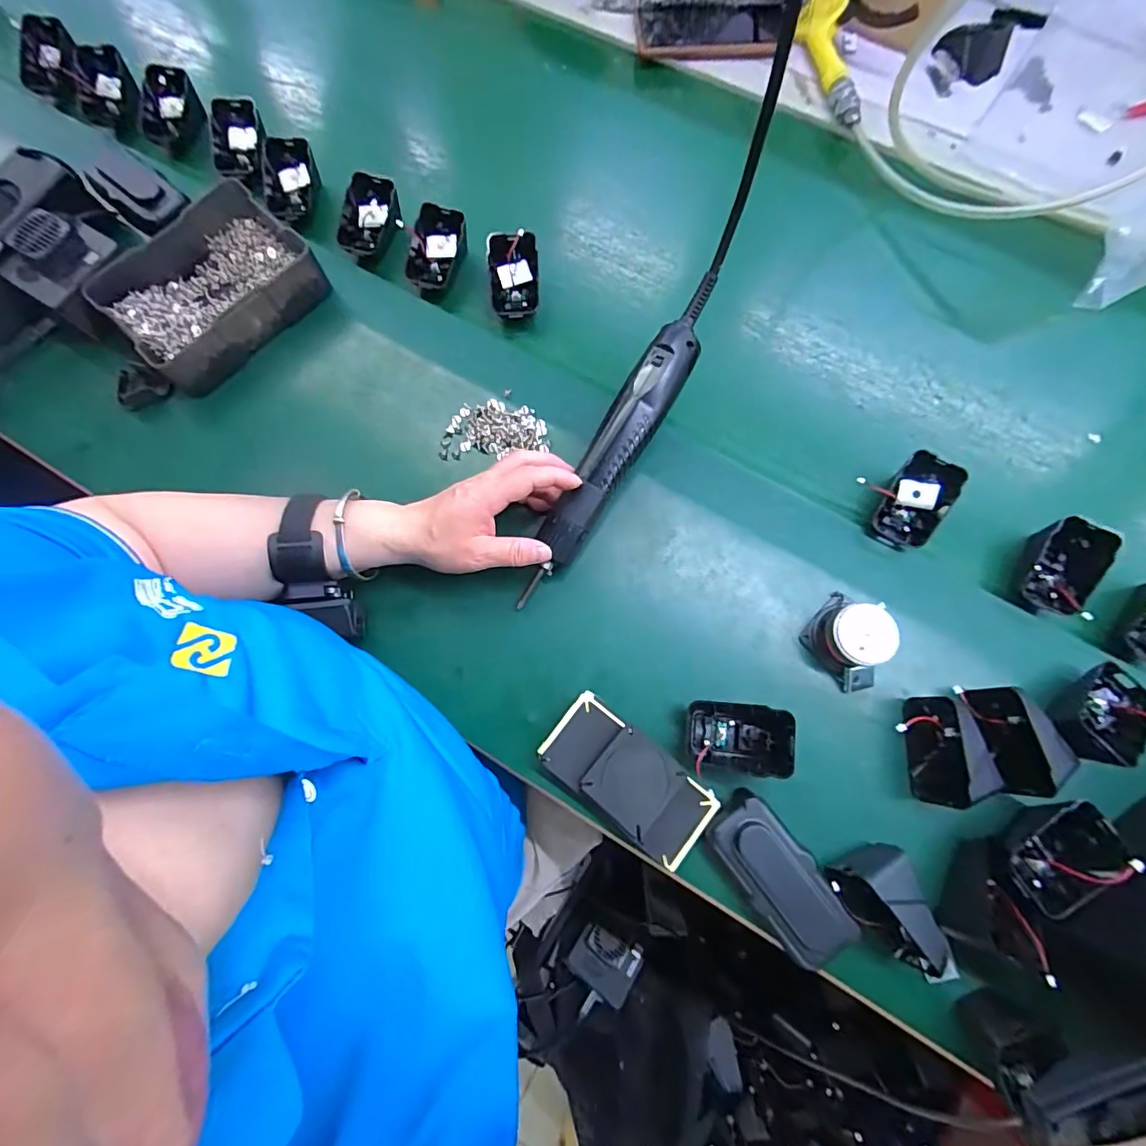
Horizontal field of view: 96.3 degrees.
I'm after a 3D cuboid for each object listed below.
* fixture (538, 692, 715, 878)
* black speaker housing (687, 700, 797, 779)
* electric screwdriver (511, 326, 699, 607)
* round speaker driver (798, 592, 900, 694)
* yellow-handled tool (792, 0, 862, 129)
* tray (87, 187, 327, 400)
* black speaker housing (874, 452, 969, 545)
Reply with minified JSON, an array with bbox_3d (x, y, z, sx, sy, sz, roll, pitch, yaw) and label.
[{"bbox_3d":[0.037,0.146,0.361,0.119,0.026,0.064,37,78,10],"label":"fixture"},{"bbox_3d":[0.115,0.115,0.358,0.065,0.044,0.044,5,75,2],"label":"black speaker housing"},{"bbox_3d":[0.024,-0.081,0.388,0.035,0.034,0.234,31,91,10],"label":"electric screwdriver"},{"bbox_3d":[0.204,0.050,0.372,0.049,0.038,0.061,-36,78,-9],"label":"round speaker driver"},{"bbox_3d":[0.267,-0.541,0.540,0.045,0.037,0.172,-1,75,0],"label":"yellow-handled tool"},{"bbox_3d":[-0.318,-0.247,0.463,0.120,0.063,0.163,44,80,13],"label":"tray"},{"bbox_3d":[0.266,-0.055,0.402,0.049,0.037,0.063,35,78,9],"label":"black speaker housing"}]

